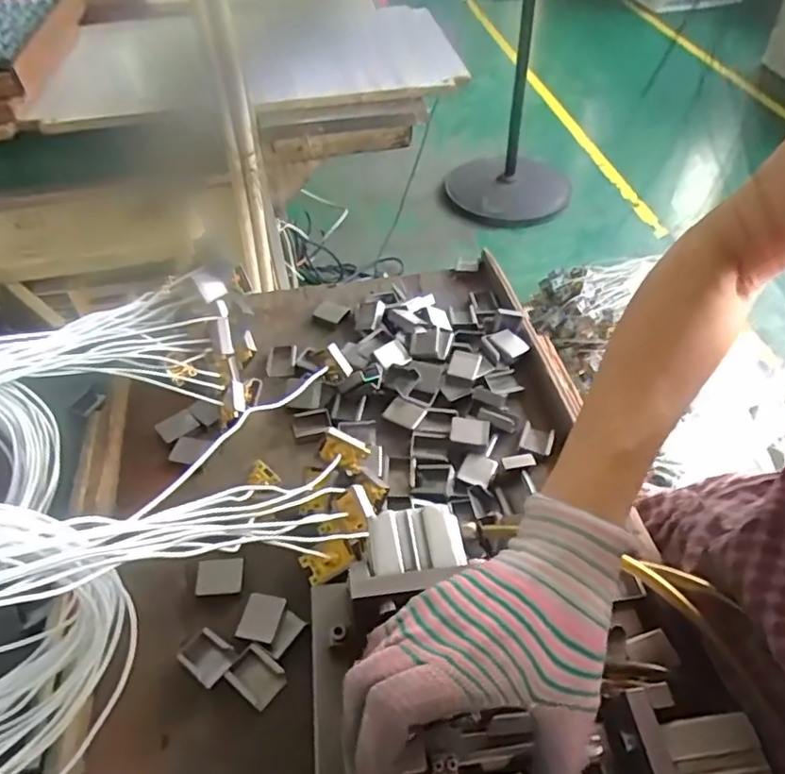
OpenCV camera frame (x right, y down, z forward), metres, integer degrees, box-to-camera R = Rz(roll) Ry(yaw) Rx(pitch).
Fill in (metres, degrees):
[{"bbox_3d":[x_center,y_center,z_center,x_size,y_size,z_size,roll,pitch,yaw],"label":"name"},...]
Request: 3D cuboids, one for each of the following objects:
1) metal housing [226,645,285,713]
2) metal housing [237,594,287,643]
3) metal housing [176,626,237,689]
[{"bbox_3d":[-0.087,0.186,0.391,0.033,0.006,0.027,41,64,13],"label":"metal housing"},{"bbox_3d":[-0.089,0.156,0.413,0.025,0.009,0.032,8,48,10],"label":"metal housing"},{"bbox_3d":[-0.121,0.174,0.396,0.035,0.012,0.026,28,54,25],"label":"metal housing"}]

